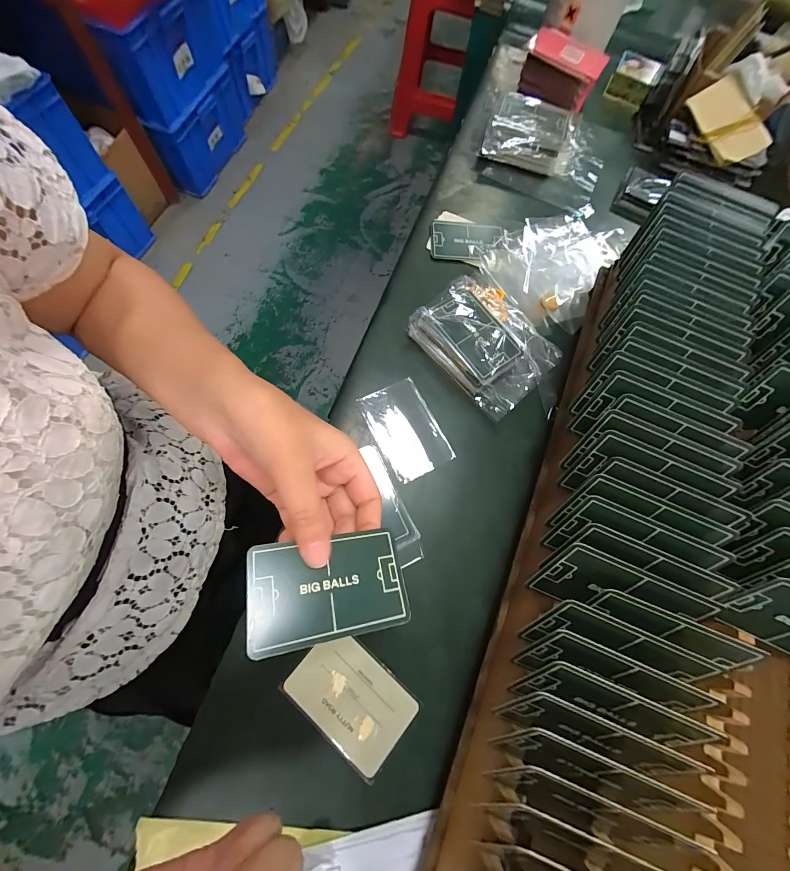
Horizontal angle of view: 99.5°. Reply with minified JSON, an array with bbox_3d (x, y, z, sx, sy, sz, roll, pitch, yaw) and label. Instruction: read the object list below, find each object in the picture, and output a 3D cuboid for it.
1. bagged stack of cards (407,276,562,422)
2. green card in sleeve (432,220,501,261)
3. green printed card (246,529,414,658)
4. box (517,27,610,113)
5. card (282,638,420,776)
[{"bbox_3d":[0.088,-0.092,0.314,0.096,0.030,0.120,-41,80,-15],"label":"bagged stack of cards"},{"bbox_3d":[0.078,-0.218,0.371,0.076,0.006,0.050,6,72,-3],"label":"green card in sleeve"},{"bbox_3d":[-0.037,0.084,0.186,0.083,0.004,0.052,-2,59,-20],"label":"green printed card"},{"bbox_3d":[0.216,-0.479,0.433,0.100,0.036,0.076,29,72,3],"label":"box"},{"bbox_3d":[-0.030,0.187,0.238,0.085,0.004,0.054,40,72,7],"label":"card"}]

